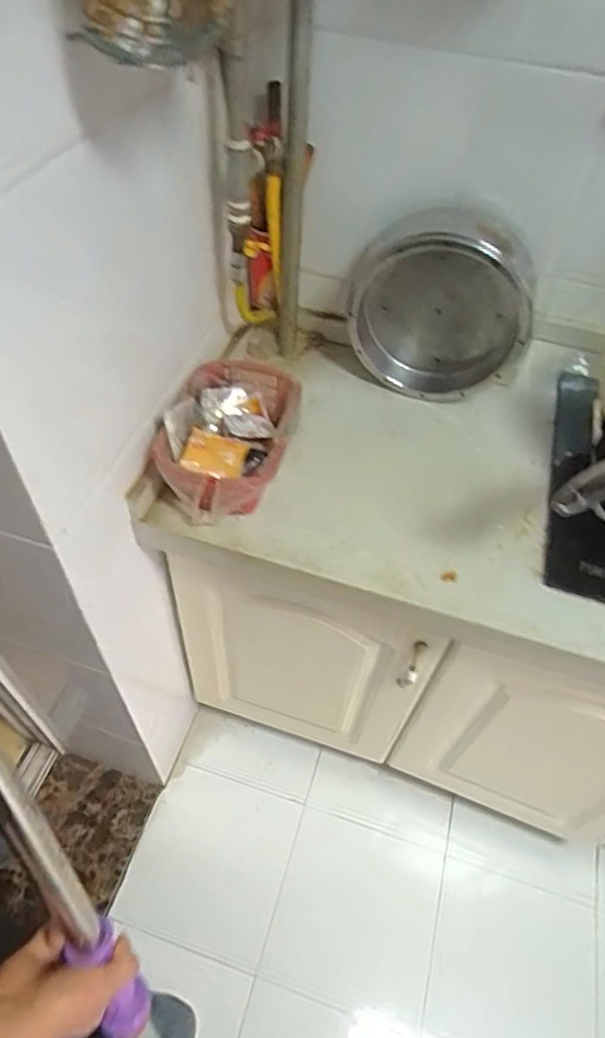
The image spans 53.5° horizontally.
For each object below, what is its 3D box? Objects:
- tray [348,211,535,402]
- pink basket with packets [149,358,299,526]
[{"bbox_3d":[0.188,-0.289,0.847,0.253,0.258,0.098,17,50,12],"label":"tray"},{"bbox_3d":[-0.089,-0.098,0.771,0.153,0.095,0.219,12,52,6],"label":"pink basket with packets"}]

